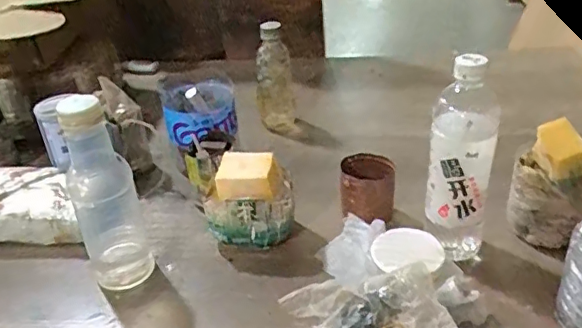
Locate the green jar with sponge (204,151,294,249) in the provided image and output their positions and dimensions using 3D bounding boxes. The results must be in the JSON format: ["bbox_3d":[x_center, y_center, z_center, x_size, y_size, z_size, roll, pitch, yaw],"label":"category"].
[{"bbox_3d":[-0.049,0.044,0.652,0.102,0.096,0.084,-6,31,-2],"label":"green jar with sponge"}]

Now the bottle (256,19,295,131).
[{"bbox_3d":[-0.026,-0.131,0.875,0.059,0.167,0.054,-6,31,-2],"label":"bottle"}]

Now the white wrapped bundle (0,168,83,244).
[{"bbox_3d":[-0.354,0.052,0.713,0.225,0.074,0.097,0,31,7],"label":"white wrapped bundle"}]

